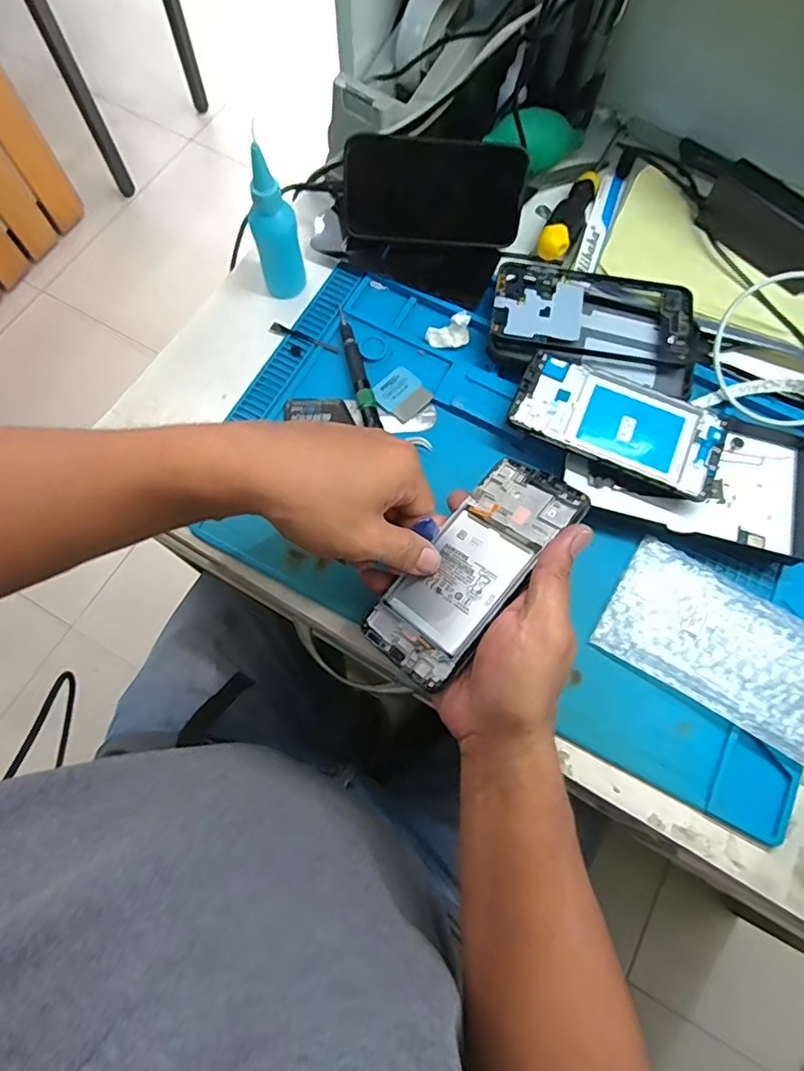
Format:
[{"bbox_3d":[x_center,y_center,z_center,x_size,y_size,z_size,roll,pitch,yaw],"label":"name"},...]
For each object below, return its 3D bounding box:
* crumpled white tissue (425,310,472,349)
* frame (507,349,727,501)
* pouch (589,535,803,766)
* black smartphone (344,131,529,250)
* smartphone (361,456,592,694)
[{"bbox_3d":[0.040,-0.168,0.458,0.038,0.015,0.021,-24,74,-9],"label":"crumpled white tissue"},{"bbox_3d":[0.162,-0.086,0.416,0.152,0.007,0.075,23,73,6],"label":"frame"},{"bbox_3d":[0.233,0.082,0.382,0.178,0.011,0.089,31,74,8],"label":"pouch"},{"bbox_3d":[0.027,-0.284,0.462,0.144,0.074,0.010,4,36,-3],"label":"black smartphone"},{"bbox_3d":[0.045,0.019,0.354,0.070,0.006,0.155,34,79,36],"label":"smartphone"}]

